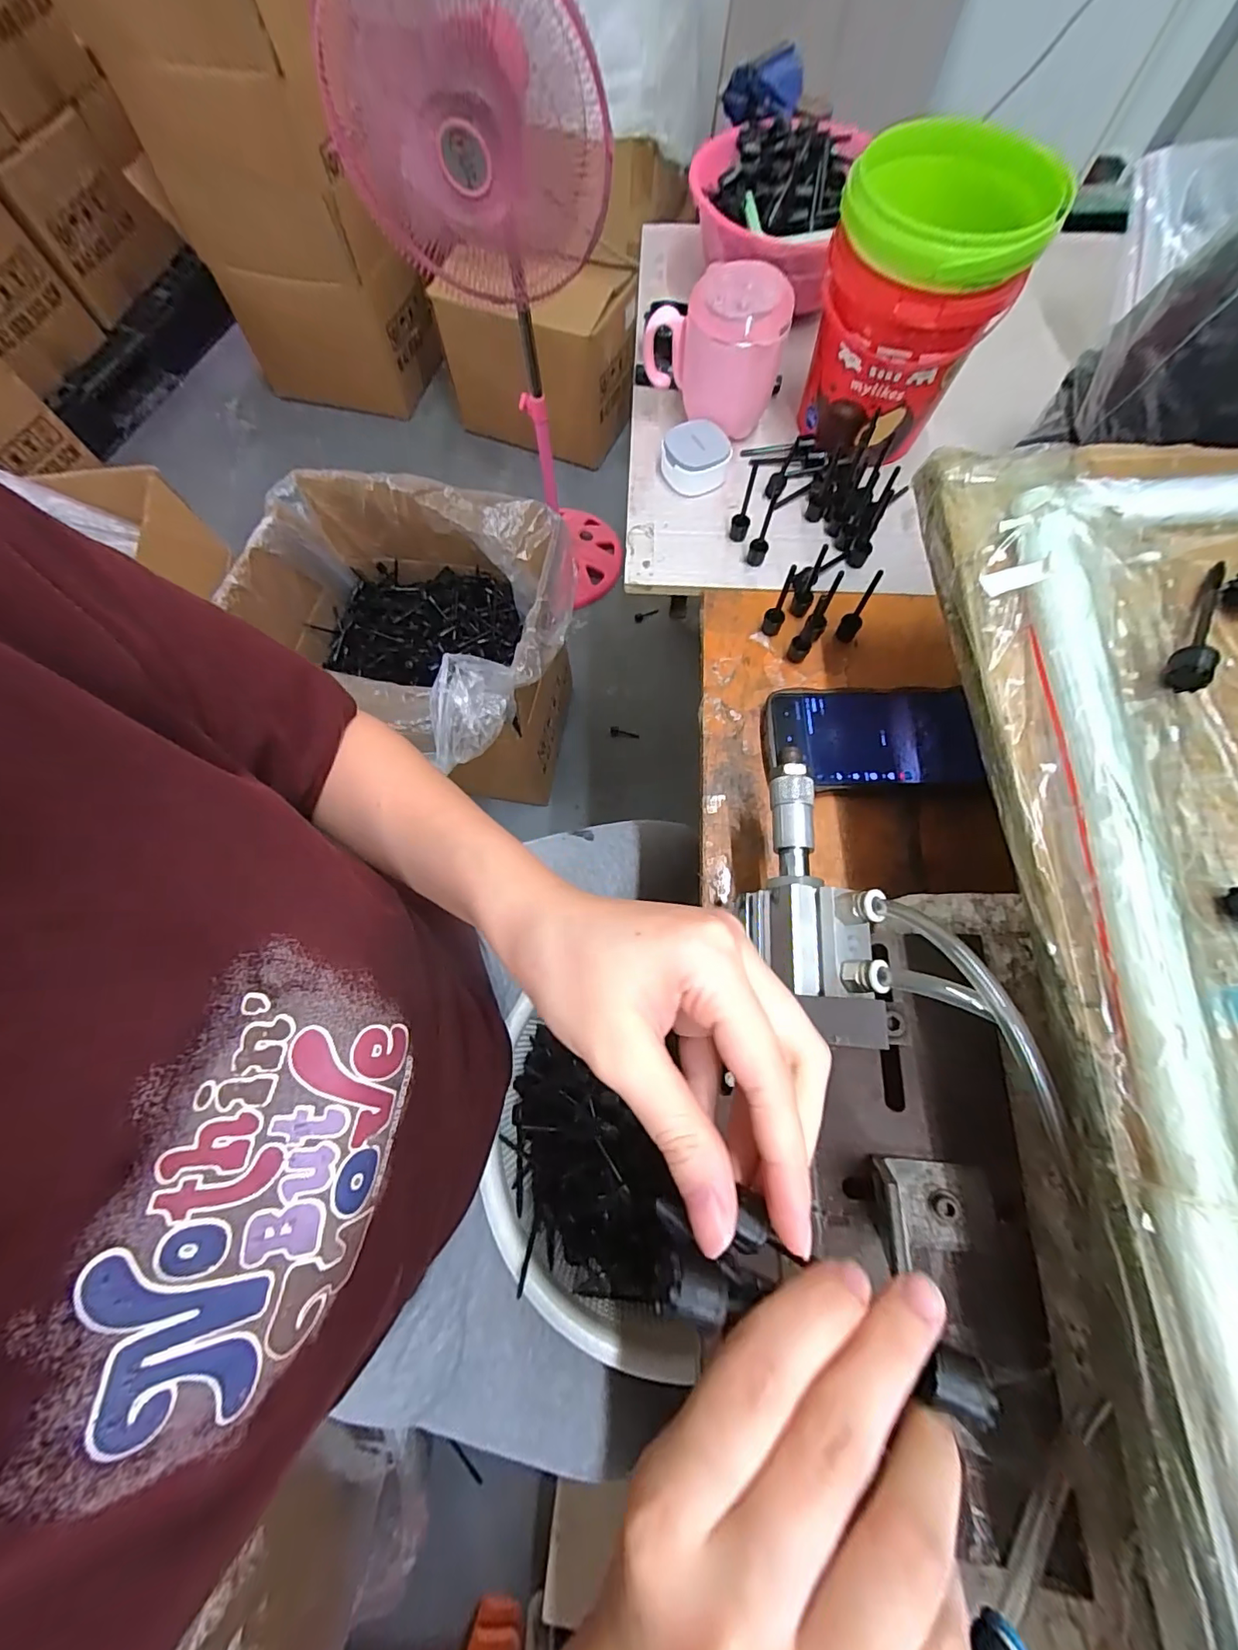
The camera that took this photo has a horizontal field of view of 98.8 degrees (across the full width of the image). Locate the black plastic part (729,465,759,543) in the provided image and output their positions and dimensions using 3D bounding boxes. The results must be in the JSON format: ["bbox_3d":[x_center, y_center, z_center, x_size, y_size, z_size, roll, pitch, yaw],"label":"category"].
[{"bbox_3d":[0.099,-0.250,0.415,0.014,0.052,0.018,16,73,6],"label":"black plastic part"}]

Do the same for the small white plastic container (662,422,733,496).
[{"bbox_3d":[0.063,-0.310,0.449,0.056,0.036,0.046,37,76,11],"label":"small white plastic container"}]

